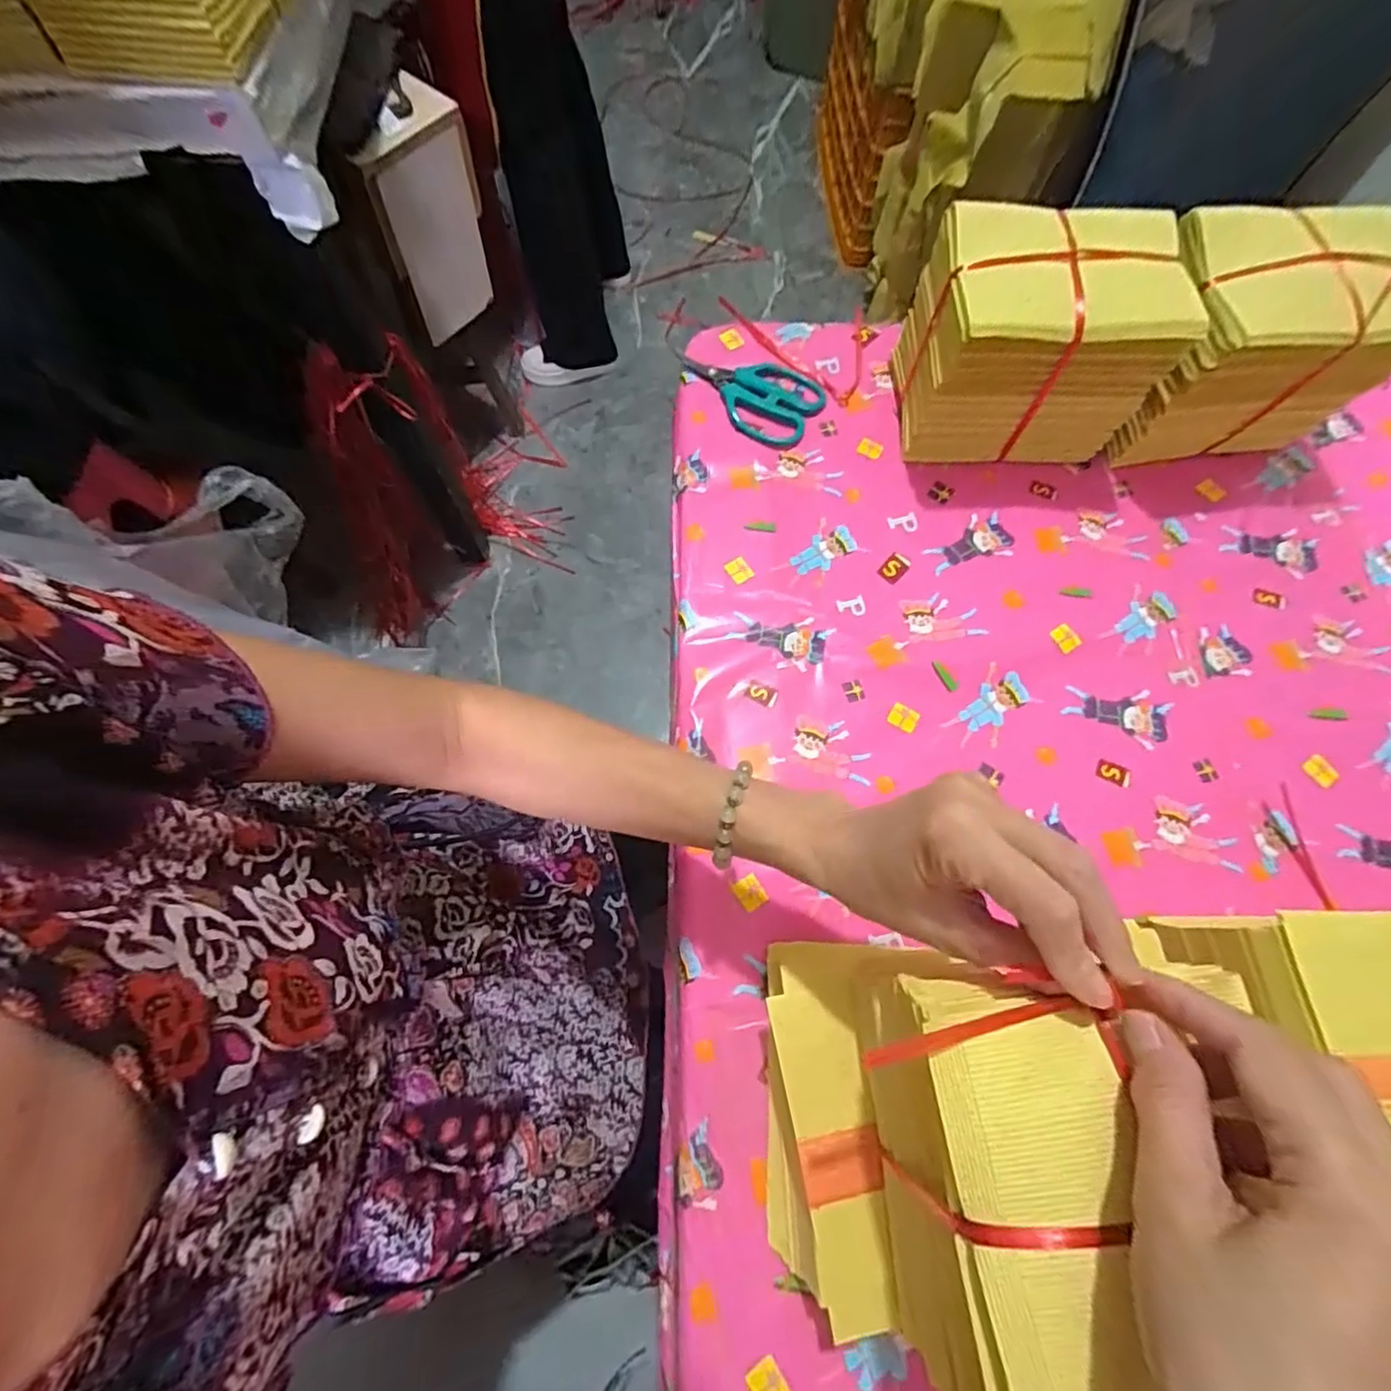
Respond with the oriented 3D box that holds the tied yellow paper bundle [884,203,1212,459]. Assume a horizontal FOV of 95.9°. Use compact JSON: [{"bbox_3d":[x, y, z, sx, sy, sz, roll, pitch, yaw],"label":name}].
[{"bbox_3d":[0.264,-0.277,0.503,0.171,0.147,0.115,1,69,0],"label":"tied yellow paper bundle"}]

